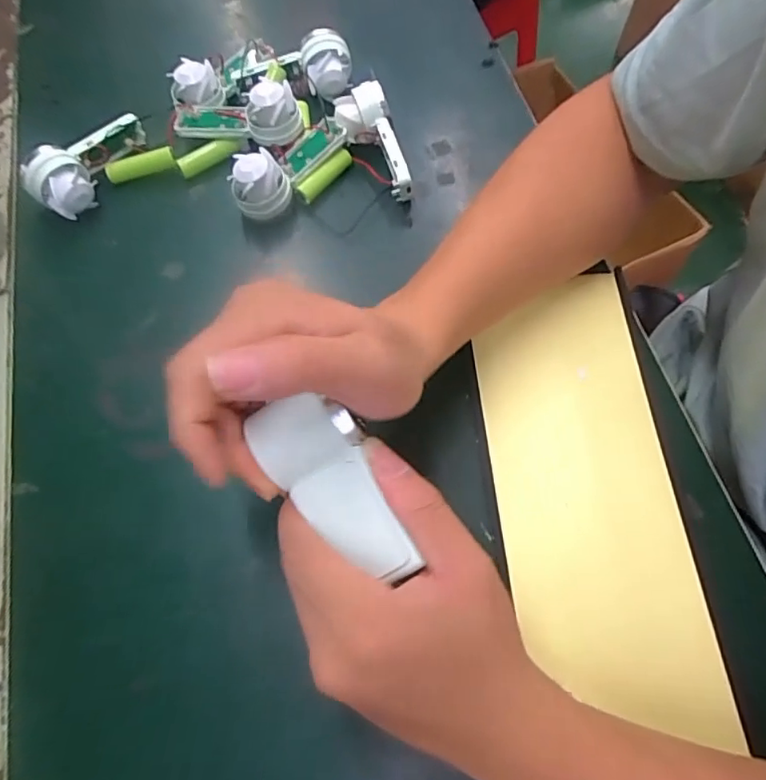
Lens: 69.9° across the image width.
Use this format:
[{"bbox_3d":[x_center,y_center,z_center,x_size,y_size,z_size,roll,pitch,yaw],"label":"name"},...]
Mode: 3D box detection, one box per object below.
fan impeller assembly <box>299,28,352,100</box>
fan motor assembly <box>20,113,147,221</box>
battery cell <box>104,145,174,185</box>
[{"bbox_3d":[-0.044,-0.253,0.425,0.037,0.034,0.034,-5,67,-1],"label":"fan impeller assembly"},{"bbox_3d":[-0.208,-0.162,0.396,0.091,0.039,0.040,-40,72,-14],"label":"fan motor assembly"},{"bbox_3d":[-0.180,-0.167,0.408,0.050,0.015,0.013,-15,68,-5],"label":"battery cell"}]

